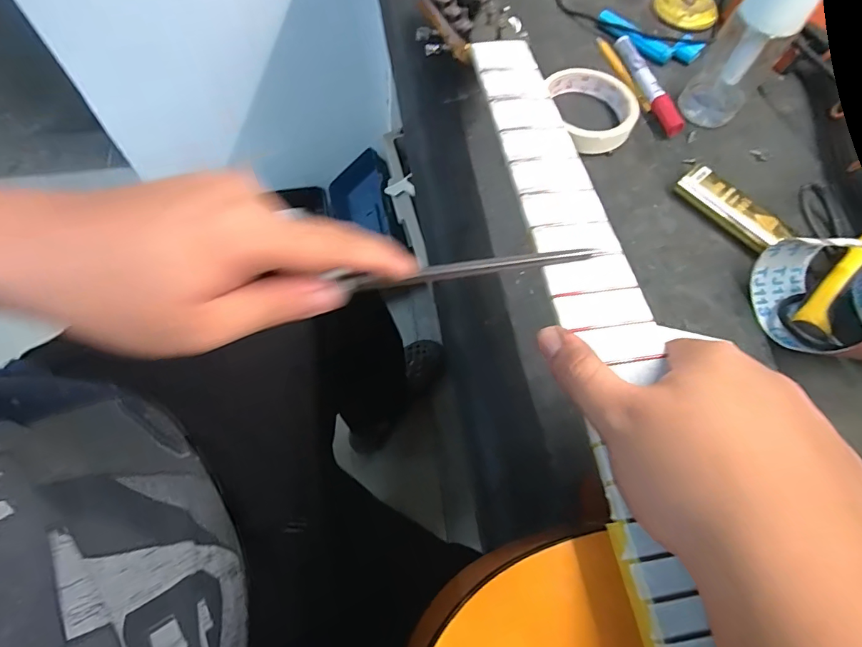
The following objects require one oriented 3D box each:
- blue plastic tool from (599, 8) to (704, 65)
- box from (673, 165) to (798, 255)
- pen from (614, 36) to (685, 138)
[{"bbox_3d":[0.231,-0.304,0.483,0.110,0.014,0.036,30,66,10],"label":"blue plastic tool"},{"bbox_3d":[0.260,-0.098,0.393,0.032,0.017,0.096,-41,73,-20],"label":"box"},{"bbox_3d":[0.215,-0.240,0.452,0.016,0.018,0.132,-11,66,-9],"label":"pen"}]

